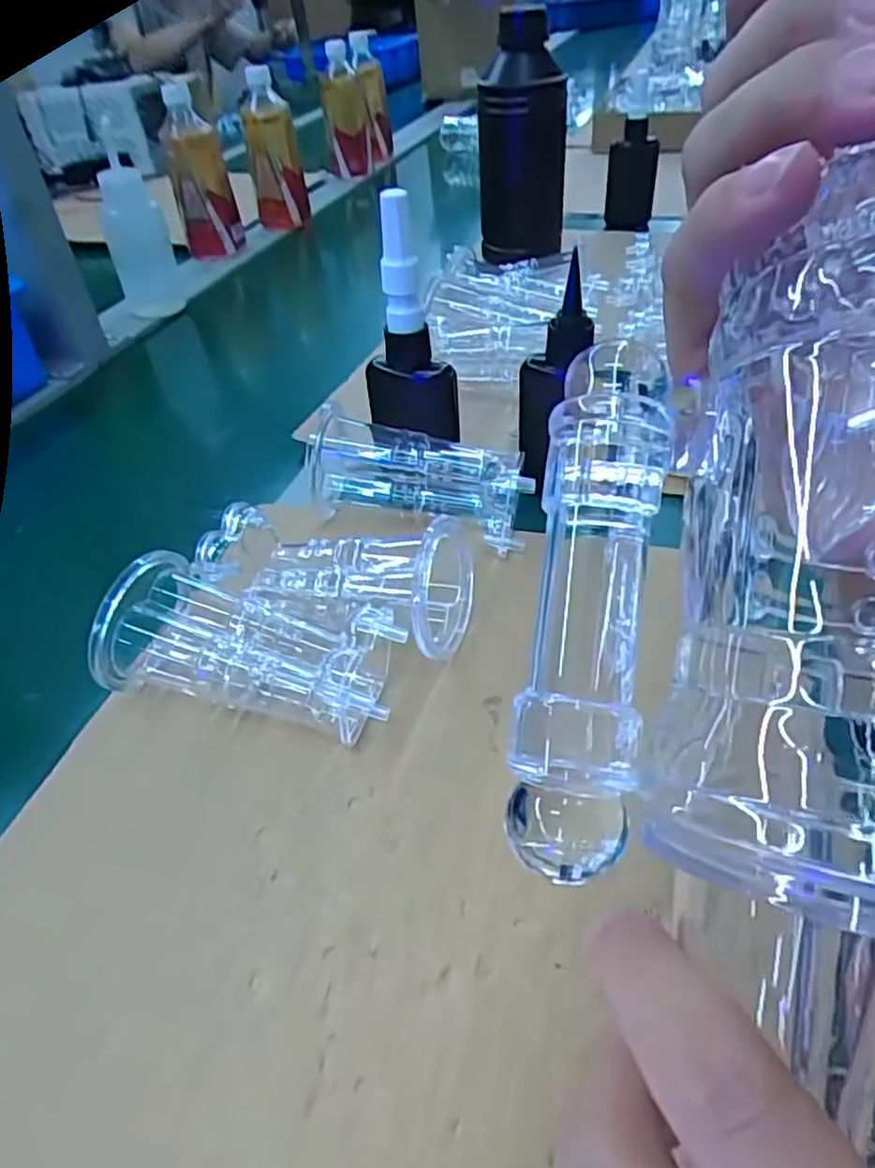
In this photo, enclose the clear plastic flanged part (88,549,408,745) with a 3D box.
[{"bbox_3d":[-0.089,0.028,0.342,0.136,0.054,0.064,5,43,12],"label":"clear plastic flanged part"}]

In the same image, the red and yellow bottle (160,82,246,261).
[{"bbox_3d":[-0.293,-0.505,0.882,0.071,0.170,0.056,-14,42,-9],"label":"red and yellow bottle"}]

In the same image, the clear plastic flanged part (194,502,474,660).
[{"bbox_3d":[-0.051,-0.001,0.372,0.138,0.051,0.069,6,43,13],"label":"clear plastic flanged part"}]

